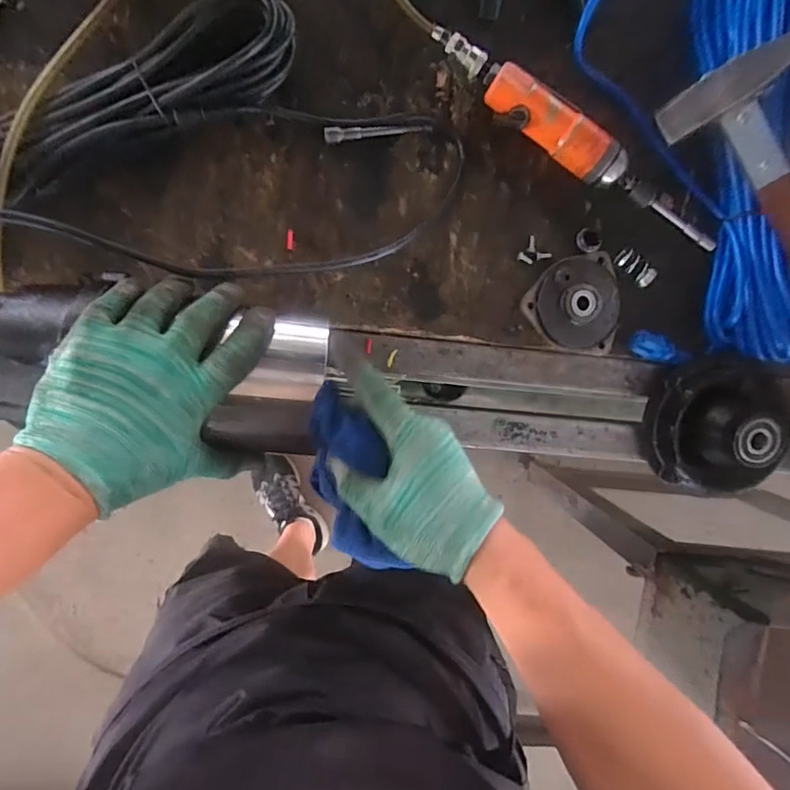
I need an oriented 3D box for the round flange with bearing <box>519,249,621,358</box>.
[{"bbox_3d":[0.170,-0.088,0.491,0.092,0.020,0.092,-1,95,-6],"label":"round flange with bearing"}]

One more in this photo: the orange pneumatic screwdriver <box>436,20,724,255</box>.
[{"bbox_3d":[0.165,-0.224,0.470,0.315,0.041,0.046,31,92,-8],"label":"orange pneumatic screwdriver"}]

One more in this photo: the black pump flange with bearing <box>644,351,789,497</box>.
[{"bbox_3d":[0.311,0.029,0.485,0.121,0.065,0.139,11,94,-7],"label":"black pump flange with bearing"}]

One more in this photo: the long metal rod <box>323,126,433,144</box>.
[{"bbox_3d":[-0.015,-0.237,0.464,0.096,0.014,0.012,-9,97,-4],"label":"long metal rod"}]

